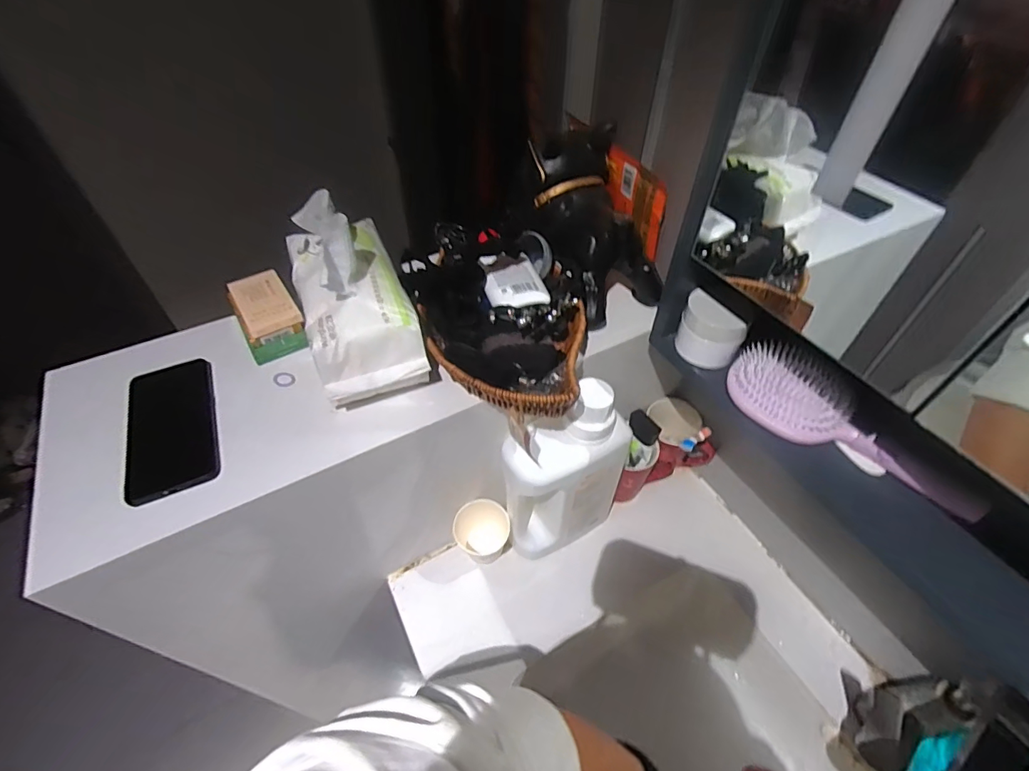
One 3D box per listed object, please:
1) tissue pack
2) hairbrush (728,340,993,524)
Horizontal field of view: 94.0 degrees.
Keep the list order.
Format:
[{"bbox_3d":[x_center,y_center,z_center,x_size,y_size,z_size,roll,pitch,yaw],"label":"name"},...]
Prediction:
[{"bbox_3d":[-0.172,-0.104,0.497,0.099,0.152,0.193,-19,52,-16],"label":"tissue pack"},{"bbox_3d":[0.309,0.036,0.443,0.224,0.038,0.076,34,57,25],"label":"hairbrush"}]

